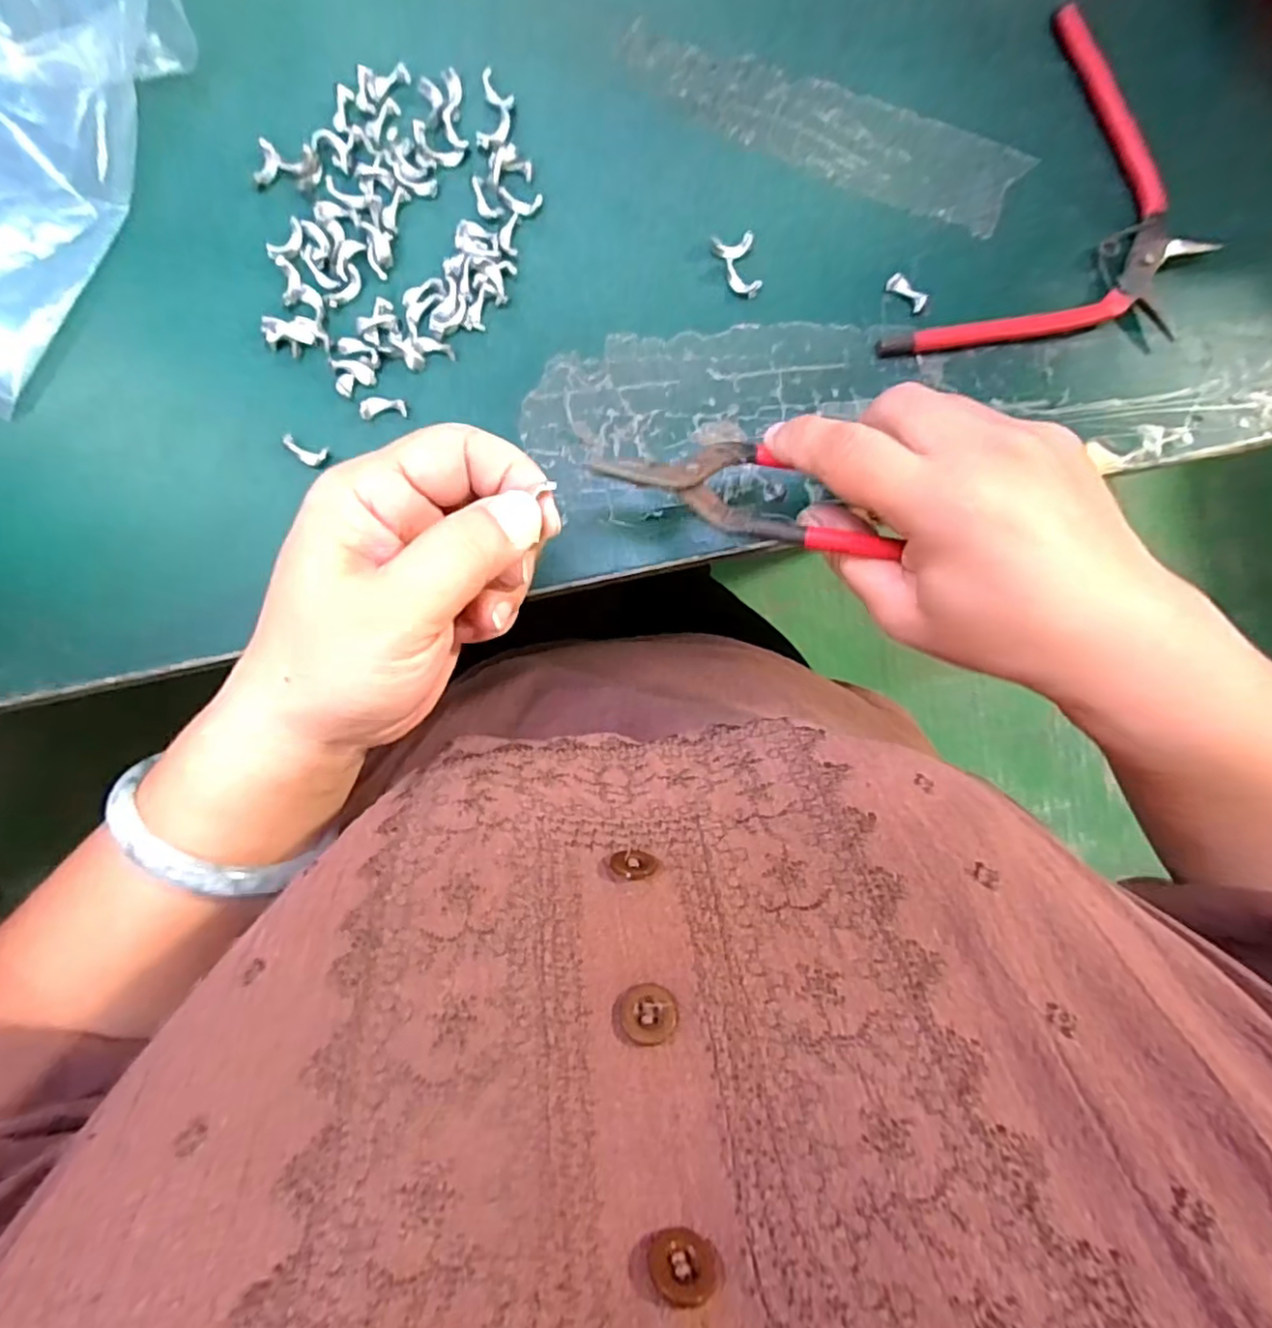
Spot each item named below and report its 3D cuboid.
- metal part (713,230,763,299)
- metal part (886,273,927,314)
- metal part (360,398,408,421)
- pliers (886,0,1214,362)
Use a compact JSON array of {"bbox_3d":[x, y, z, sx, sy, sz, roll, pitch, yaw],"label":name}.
[{"bbox_3d":[0.046,-0.173,0.279,0.017,0.006,0.027,-22,89,-4],"label":"metal part"},{"bbox_3d":[0.119,-0.163,0.282,0.019,0.005,0.008,42,86,-1],"label":"metal part"},{"bbox_3d":[-0.106,-0.107,0.270,0.018,0.005,0.008,-7,88,-3],"label":"metal part"},{"bbox_3d":[0.194,-0.187,0.284,0.107,0.011,0.174,30,86,-1],"label":"pliers"}]

